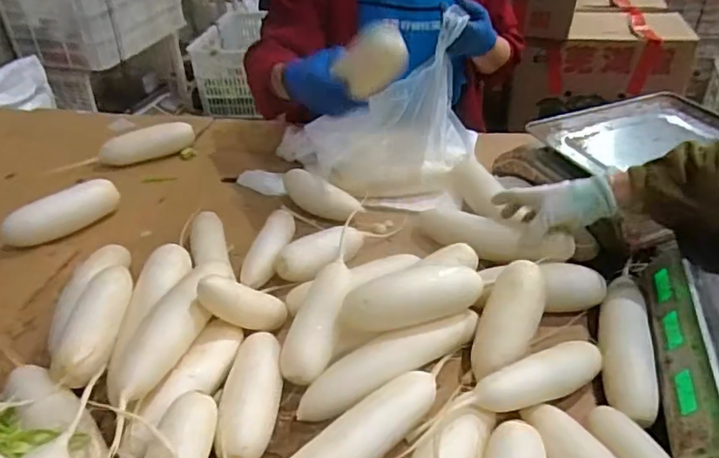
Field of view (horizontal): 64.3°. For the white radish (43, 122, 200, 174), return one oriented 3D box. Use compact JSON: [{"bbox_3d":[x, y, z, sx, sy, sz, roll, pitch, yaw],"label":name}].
[{"bbox_3d":[-0.488,-0.167,1.190,0.290,0.052,0.057,-18,39,-19],"label":"white radish"}]

